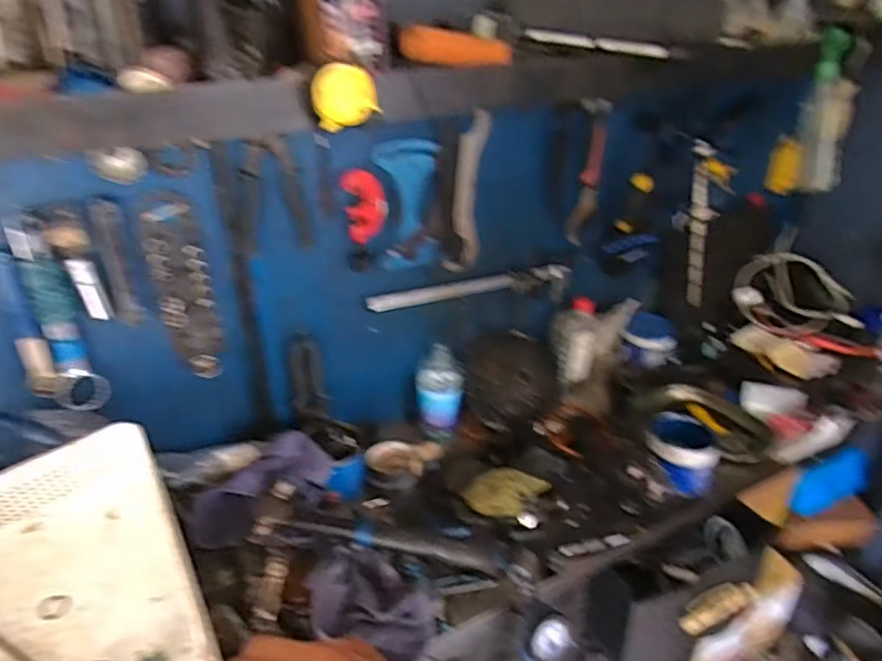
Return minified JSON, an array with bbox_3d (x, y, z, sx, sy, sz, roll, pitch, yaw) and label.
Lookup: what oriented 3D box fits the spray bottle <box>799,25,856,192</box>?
[{"bbox_3d":[0.621,-0.345,0.963,0.072,0.242,0.093,15,33,26],"label":"spray bottle"}]

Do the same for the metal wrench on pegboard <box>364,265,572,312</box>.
[{"bbox_3d":[0.059,-0.067,1.061,0.400,0.076,0.024,-16,32,-26],"label":"metal wrench on pegboard"}]

